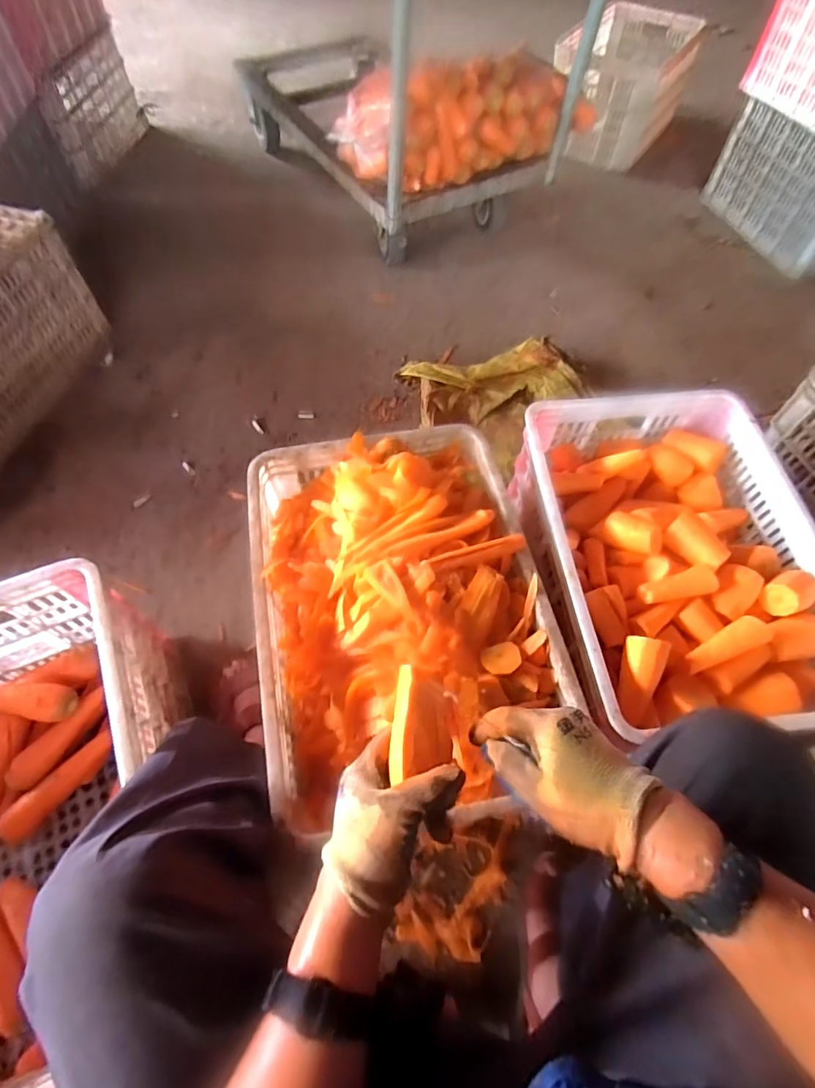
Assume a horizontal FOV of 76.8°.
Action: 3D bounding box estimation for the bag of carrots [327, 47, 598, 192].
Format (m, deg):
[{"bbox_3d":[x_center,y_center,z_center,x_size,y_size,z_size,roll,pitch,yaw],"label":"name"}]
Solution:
[{"bbox_3d":[0.157,-1.018,1.212,0.629,0.198,0.198,-26,62,-14],"label":"bag of carrots"}]

